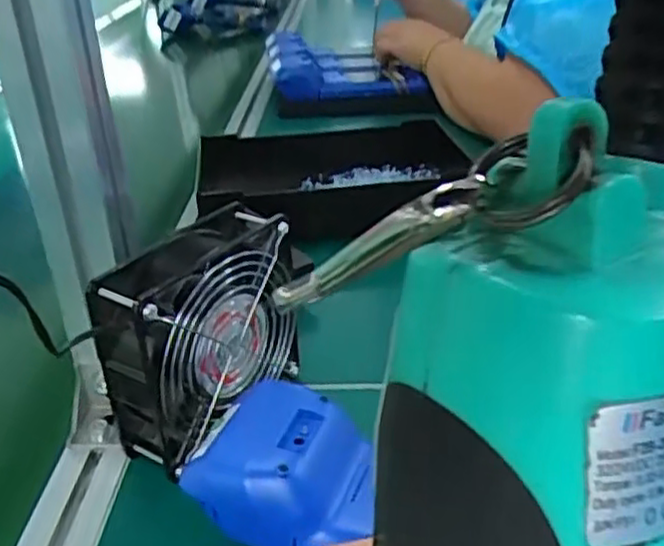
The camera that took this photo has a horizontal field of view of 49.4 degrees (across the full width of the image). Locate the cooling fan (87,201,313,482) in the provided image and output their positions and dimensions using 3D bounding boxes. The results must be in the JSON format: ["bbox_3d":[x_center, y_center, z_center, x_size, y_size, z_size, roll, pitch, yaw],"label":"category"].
[{"bbox_3d":[-0.071,0.036,0.414,0.059,0.110,0.122,18,33,31],"label":"cooling fan"}]

